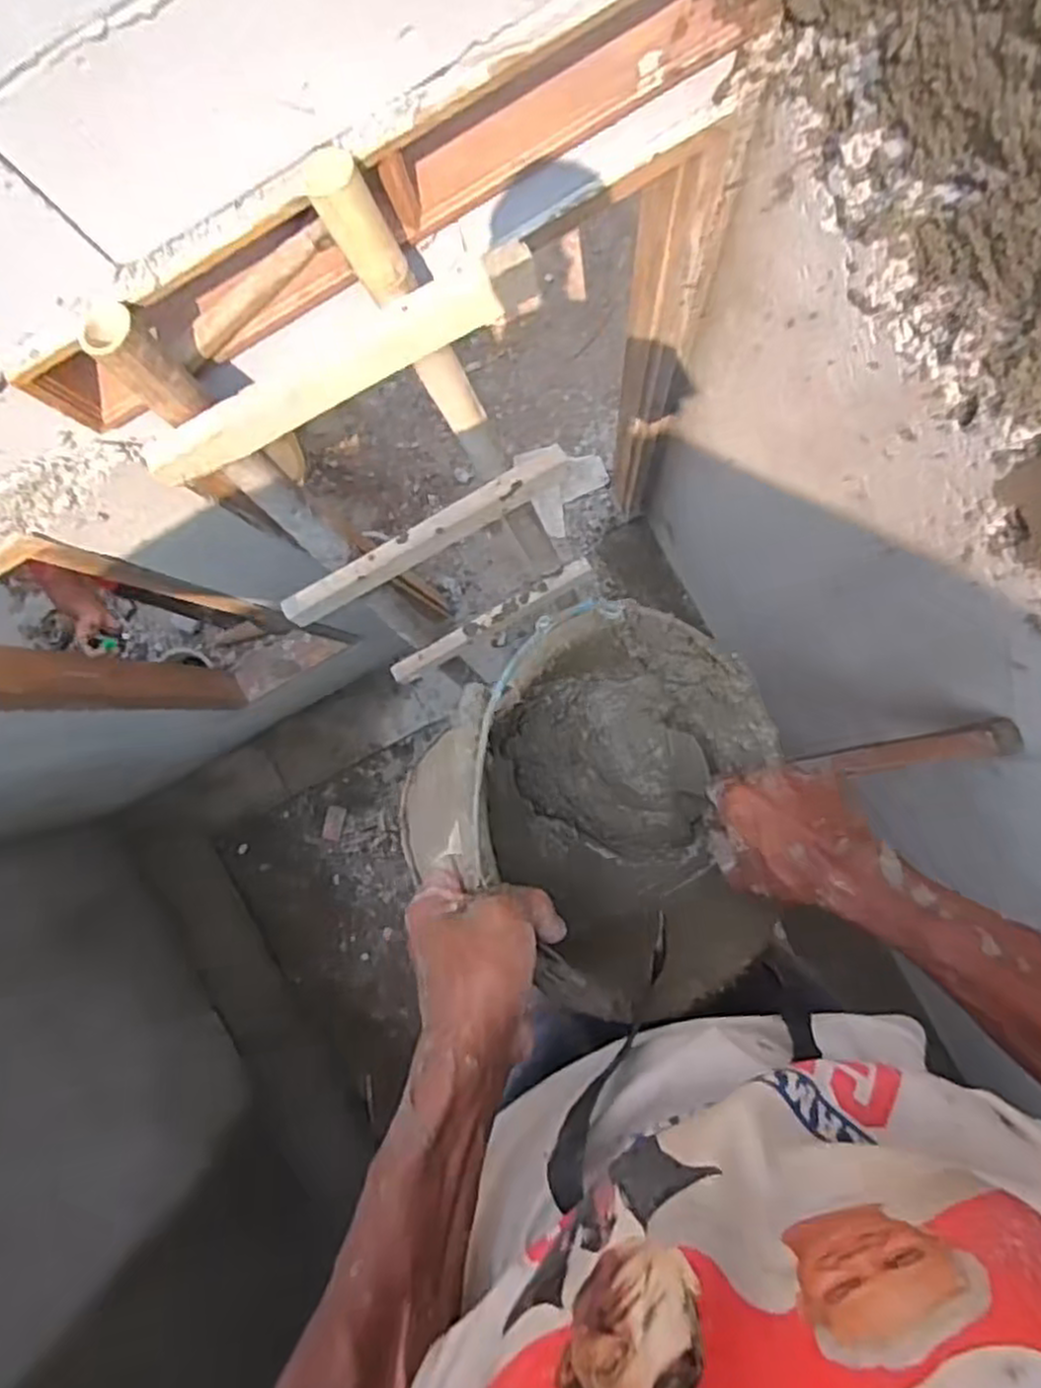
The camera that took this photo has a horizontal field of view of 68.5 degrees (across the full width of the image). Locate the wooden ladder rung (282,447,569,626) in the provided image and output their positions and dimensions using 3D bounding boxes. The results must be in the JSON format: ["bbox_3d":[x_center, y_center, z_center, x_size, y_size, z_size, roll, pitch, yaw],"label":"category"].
[{"bbox_3d":[-0.162,-0.264,1.284,0.537,0.039,0.055,-30,87,4],"label":"wooden ladder rung"}]

